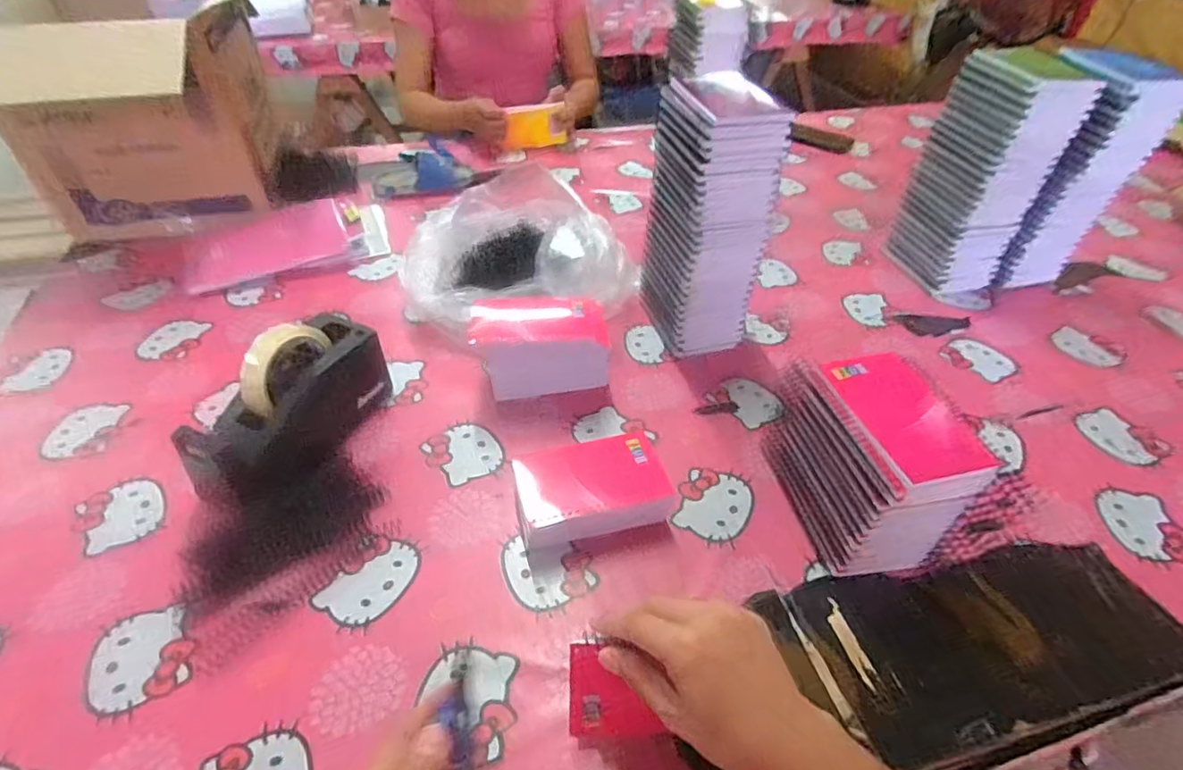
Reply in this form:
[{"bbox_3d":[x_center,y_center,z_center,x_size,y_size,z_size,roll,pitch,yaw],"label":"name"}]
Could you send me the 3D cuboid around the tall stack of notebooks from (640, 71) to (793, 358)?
[{"bbox_3d":[0.130,-0.180,0.675,0.103,0.282,0.131,-10,44,-13],"label":"tall stack of notebooks"}]

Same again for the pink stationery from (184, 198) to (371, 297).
[{"bbox_3d":[-0.475,-0.217,0.876,0.243,0.020,0.160,-22,59,-16],"label":"pink stationery"}]

